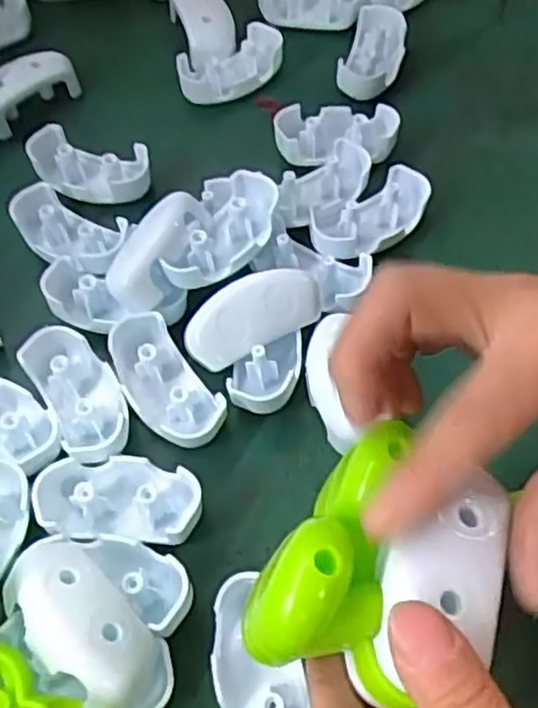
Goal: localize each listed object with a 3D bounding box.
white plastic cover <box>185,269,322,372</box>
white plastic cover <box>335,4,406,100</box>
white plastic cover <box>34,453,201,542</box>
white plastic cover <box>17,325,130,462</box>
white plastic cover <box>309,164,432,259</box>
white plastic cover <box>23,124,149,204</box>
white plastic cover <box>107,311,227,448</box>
[{"bbox_3d":[-0.008,-0.019,0.340,0.065,0.016,0.031,-28,99,-6],"label":"white plastic cover"},{"bbox_3d":[0.064,-0.183,0.448,0.034,0.024,0.068,11,61,8],"label":"white plastic cover"},{"bbox_3d":[-0.063,0.061,0.311,0.068,0.021,0.033,1,60,2],"label":"white plastic cover"},{"bbox_3d":[-0.085,0.017,0.332,0.033,0.019,0.066,-28,63,-14],"label":"white plastic cover"},{"bbox_3d":[0.052,-0.071,0.382,0.065,0.027,0.036,-18,61,-9],"label":"white plastic cover"},{"bbox_3d":[-0.098,-0.100,0.400,0.066,0.022,0.031,13,61,9],"label":"white plastic cover"},{"bbox_3d":[-0.049,0.013,0.335,0.033,0.023,0.066,-32,78,-16],"label":"white plastic cover"}]

